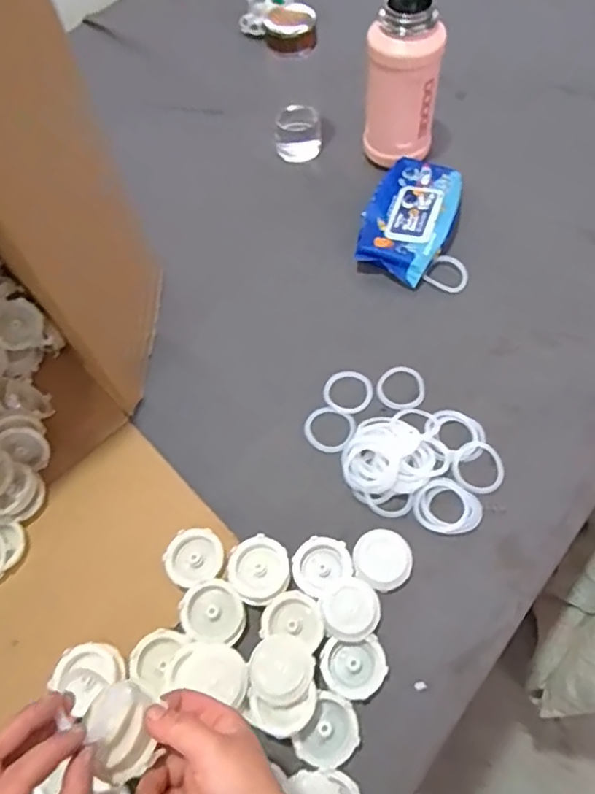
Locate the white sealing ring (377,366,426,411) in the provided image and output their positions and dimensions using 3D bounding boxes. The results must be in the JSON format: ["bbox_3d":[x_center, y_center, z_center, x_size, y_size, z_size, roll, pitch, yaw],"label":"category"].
[{"bbox_3d":[0.125,-0.011,0.697,0.056,0.009,0.063,24,66,16],"label":"white sealing ring"}]

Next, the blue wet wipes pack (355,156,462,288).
[{"bbox_3d":[0.154,-0.244,0.808,0.115,0.039,0.190,21,65,15],"label":"blue wet wipes pack"}]

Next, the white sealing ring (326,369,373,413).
[{"bbox_3d":[0.061,-0.006,0.700,0.058,0.009,0.061,-2,61,3],"label":"white sealing ring"}]

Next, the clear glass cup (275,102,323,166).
[{"bbox_3d":[0.000,-0.408,0.902,0.069,0.066,0.055,3,62,6],"label":"clear glass cup"}]

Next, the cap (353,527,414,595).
[{"bbox_3d":[0.087,0.165,0.591,0.058,0.012,0.057,-2,61,3],"label":"cap"}]

